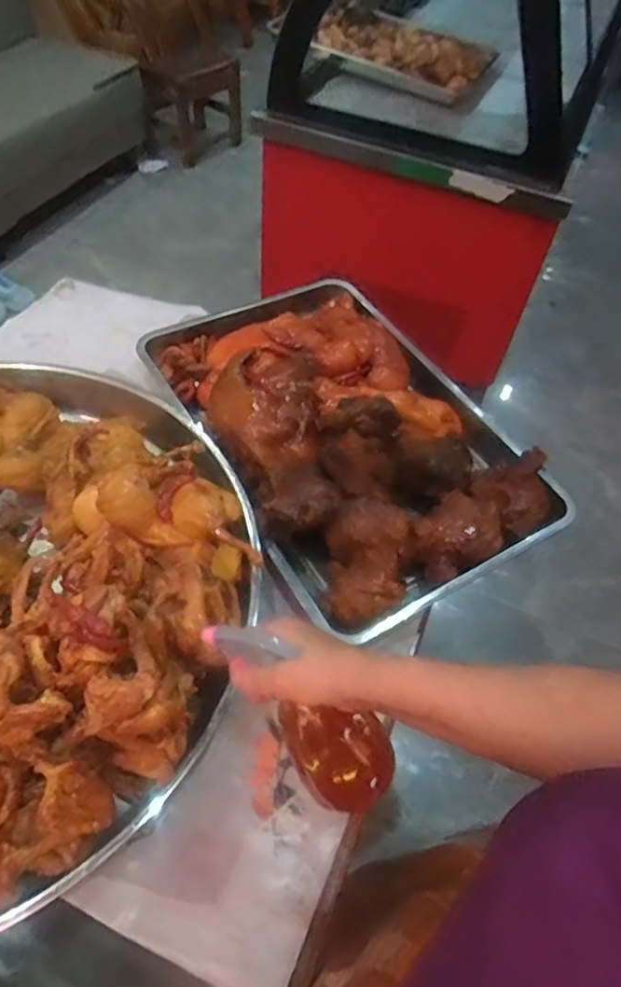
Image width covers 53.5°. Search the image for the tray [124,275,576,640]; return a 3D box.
[{"bbox_3d":[0.032,-0.134,0.871,0.391,0.121,0.626,-24,58,-22],"label":"tray"}]

